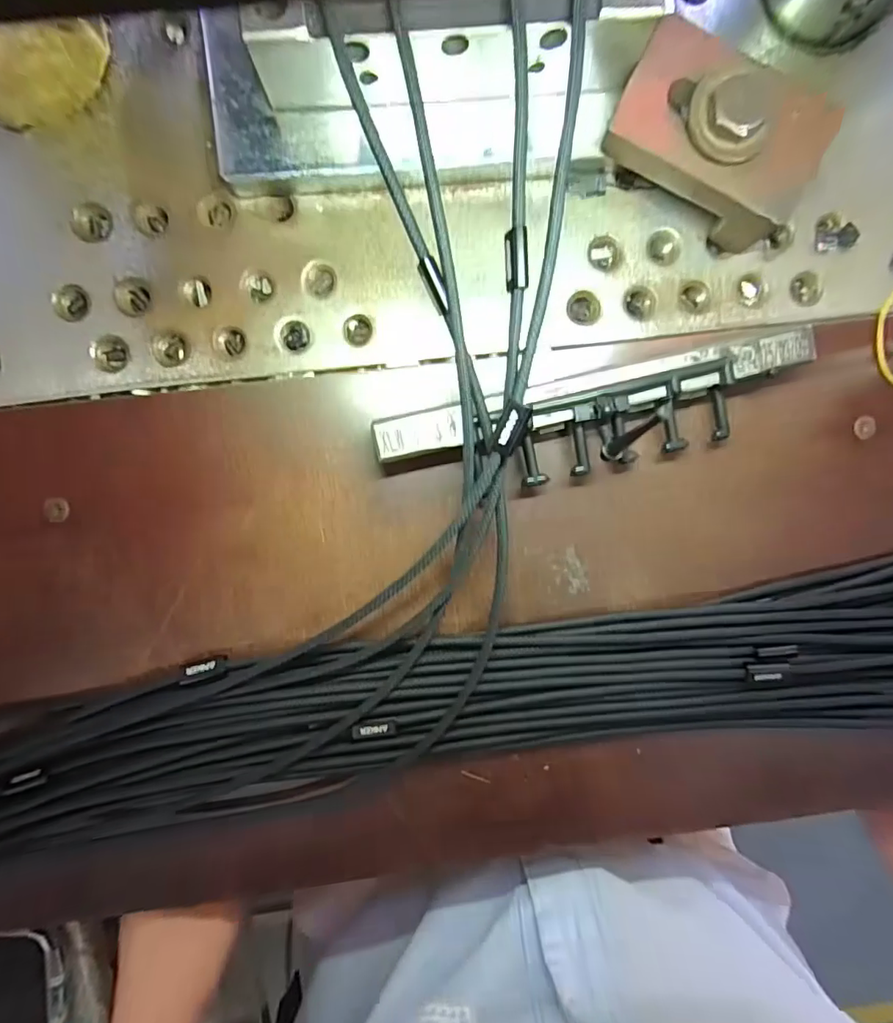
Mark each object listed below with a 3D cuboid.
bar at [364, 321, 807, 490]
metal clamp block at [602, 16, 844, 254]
[{"bbox_3d":[0.060,-0.036,0.209,0.172,0.025,0.037,-13,95,-2],"label":"bar"},{"bbox_3d":[0.099,-0.137,0.195,0.074,0.039,0.049,26,93,-4],"label":"metal clamp block"}]

